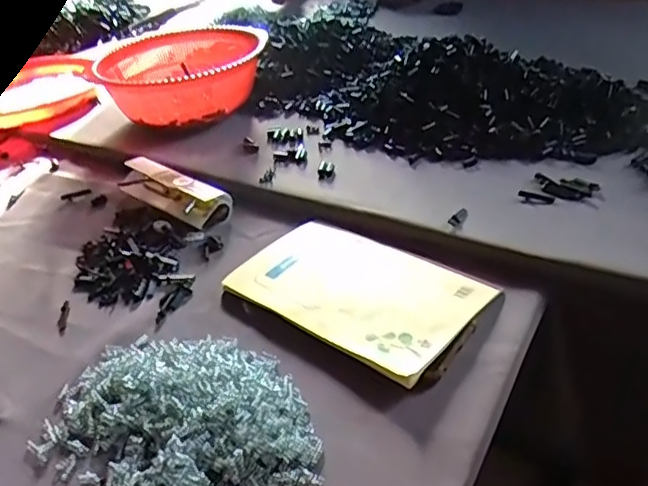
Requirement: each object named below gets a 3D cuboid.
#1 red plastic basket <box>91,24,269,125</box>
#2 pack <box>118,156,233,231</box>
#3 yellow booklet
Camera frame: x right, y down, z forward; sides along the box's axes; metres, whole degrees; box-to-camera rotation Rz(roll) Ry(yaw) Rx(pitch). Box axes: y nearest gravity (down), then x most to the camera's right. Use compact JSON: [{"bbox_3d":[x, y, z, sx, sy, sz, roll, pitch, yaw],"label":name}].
[{"bbox_3d":[-0.194,-0.245,0.864,0.216,0.083,0.262,-6,35,-1],"label":"red plastic basket"},{"bbox_3d":[-0.168,-0.059,0.665,0.153,0.031,0.044,23,45,35],"label":"pack"},{"bbox_3d":[0.029,0.035,0.516,0.207,0.012,0.136,23,45,34],"label":"yellow booklet"}]

